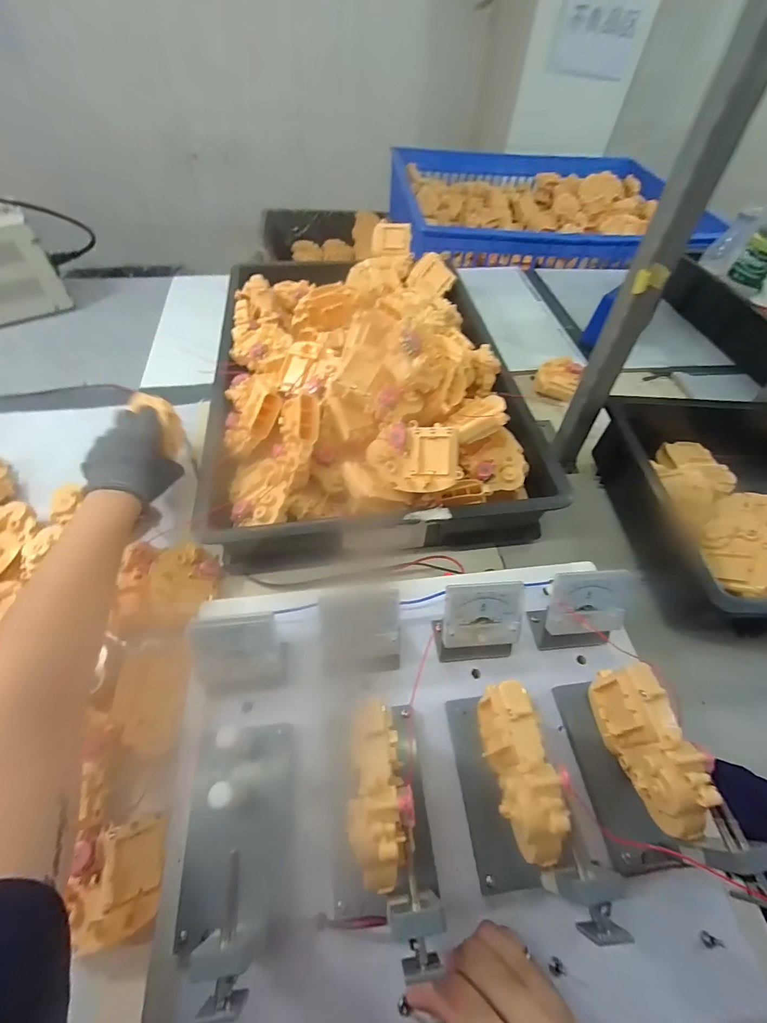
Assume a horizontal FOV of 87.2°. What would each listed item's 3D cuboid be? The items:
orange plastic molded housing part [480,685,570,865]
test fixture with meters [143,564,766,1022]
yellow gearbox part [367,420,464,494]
[{"bbox_3d":[0.089,0.165,0.261,0.032,0.032,0.097,-5,55,-7],"label":"orange plastic molded housing part"},{"bbox_3d":[0.043,0.189,0.277,0.378,0.092,0.285,-5,55,-8],"label":"test fixture with meters"},{"bbox_3d":[0.033,-0.056,0.435,0.097,0.034,0.071,0,93,20],"label":"yellow gearbox part"}]

